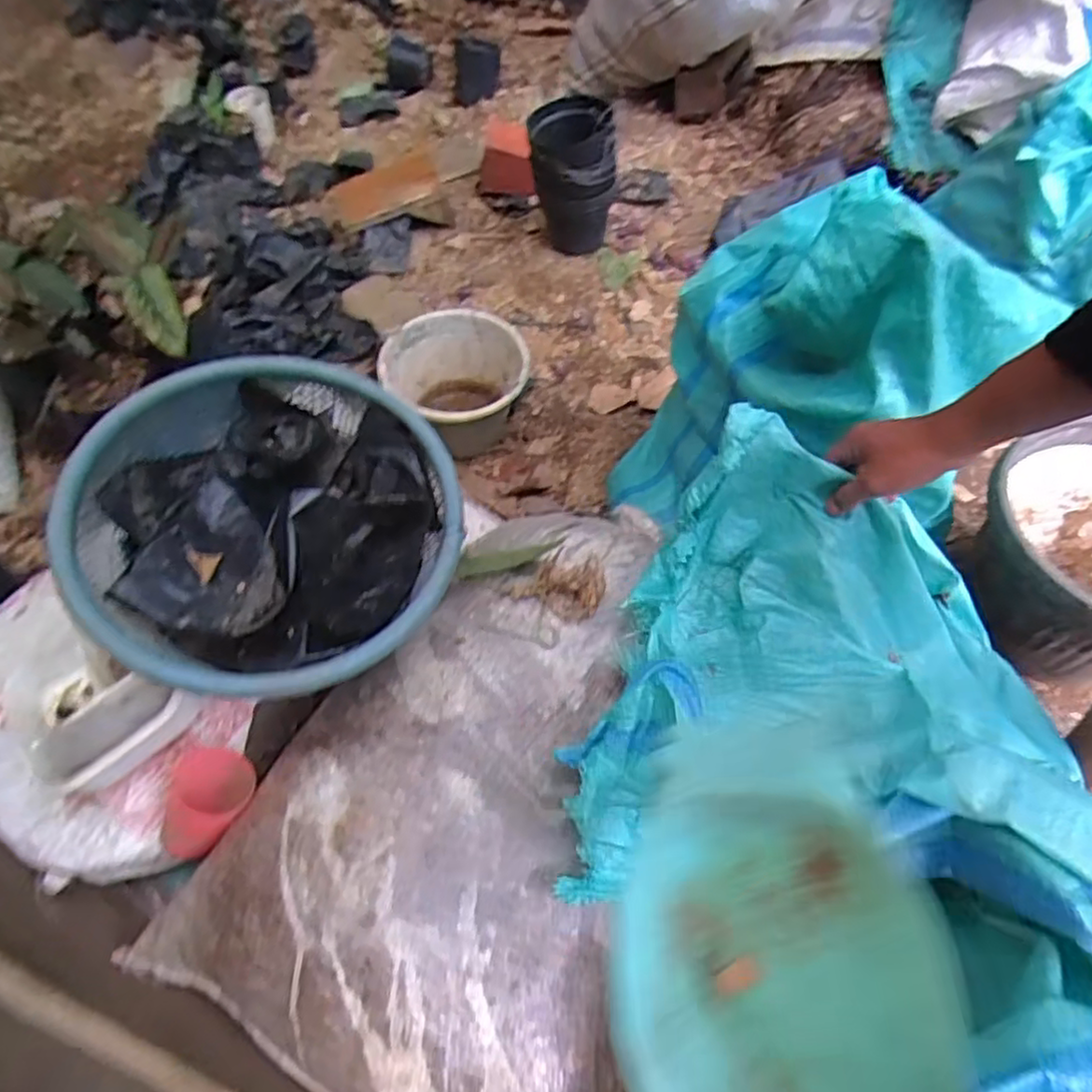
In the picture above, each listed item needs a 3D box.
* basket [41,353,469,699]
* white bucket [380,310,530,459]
[{"bbox_3d":[-0.274,-0.017,0.706,0.355,0.151,0.356,-1,57,1],"label":"basket"},{"bbox_3d":[-0.153,-0.262,1.186,0.233,0.164,0.238,-1,57,1],"label":"white bucket"}]

